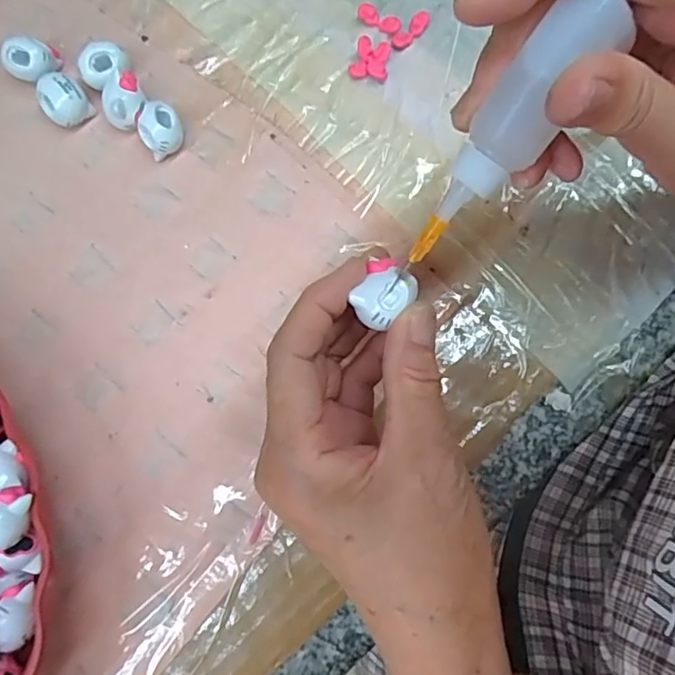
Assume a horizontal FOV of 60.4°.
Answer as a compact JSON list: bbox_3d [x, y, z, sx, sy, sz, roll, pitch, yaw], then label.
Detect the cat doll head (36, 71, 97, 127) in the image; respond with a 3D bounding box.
[{"bbox_3d":[-0.140,-0.121,0.298,0.022,0.020,0.021,0,80,1],"label":"cat doll head"}]

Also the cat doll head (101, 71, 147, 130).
[{"bbox_3d":[-0.108,-0.118,0.297,0.020,0.020,0.023,-22,80,-3],"label":"cat doll head"}]

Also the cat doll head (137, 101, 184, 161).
[{"bbox_3d":[-0.088,-0.103,0.292,0.022,0.021,0.022,0,80,1],"label":"cat doll head"}]

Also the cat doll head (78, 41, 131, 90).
[{"bbox_3d":[-0.118,-0.138,0.301,0.024,0.024,0.020,11,80,3],"label":"cat doll head"}]

